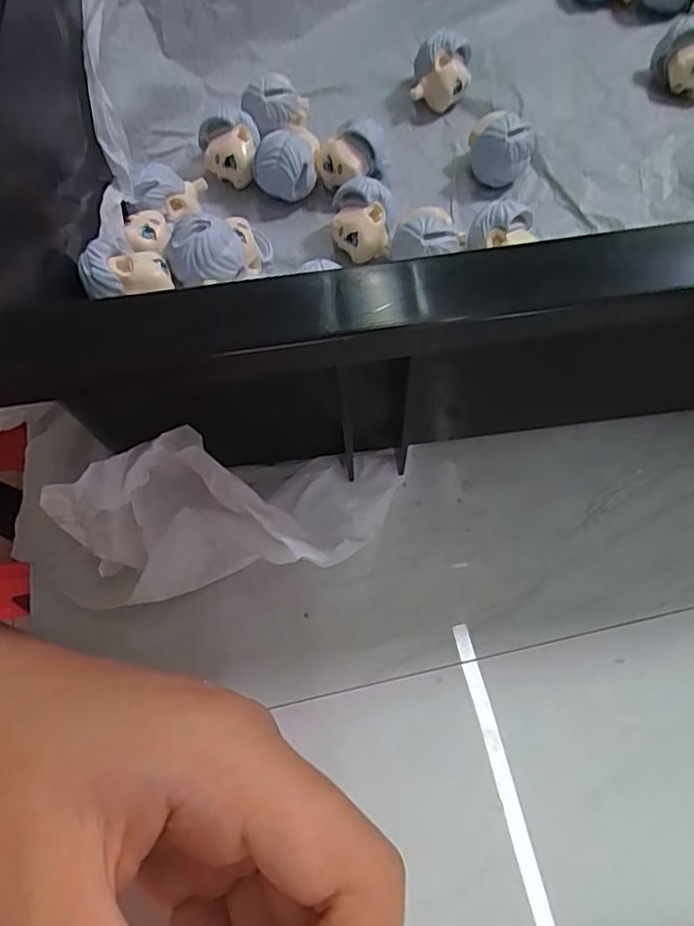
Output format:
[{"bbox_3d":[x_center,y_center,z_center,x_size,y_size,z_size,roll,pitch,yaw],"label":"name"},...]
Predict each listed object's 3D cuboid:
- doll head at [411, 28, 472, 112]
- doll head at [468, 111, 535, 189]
[{"bbox_3d":[0.039,-0.164,0.254,0.022,0.021,0.026,9,66,7],"label":"doll head"},{"bbox_3d":[0.057,-0.116,0.232,0.023,0.019,0.026,13,66,9],"label":"doll head"}]

